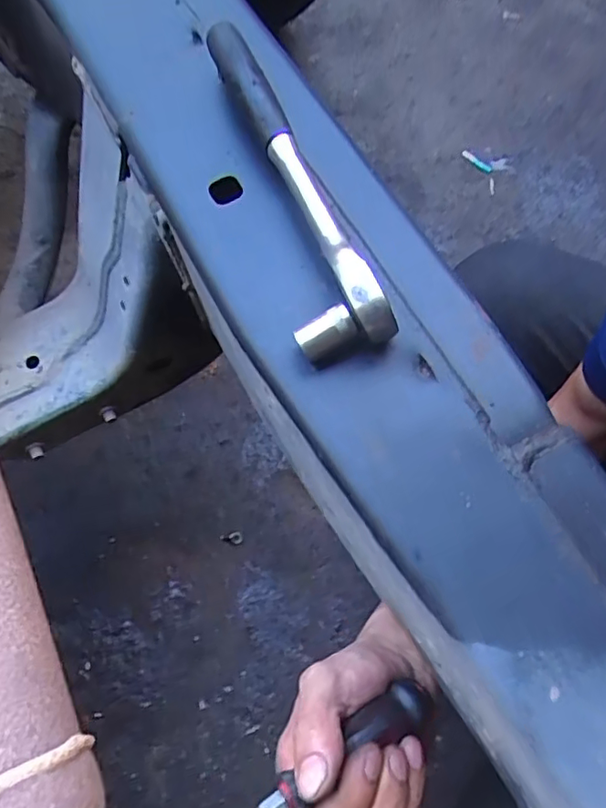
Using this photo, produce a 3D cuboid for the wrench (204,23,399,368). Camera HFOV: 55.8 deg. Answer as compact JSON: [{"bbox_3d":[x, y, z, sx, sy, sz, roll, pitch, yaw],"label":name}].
[{"bbox_3d":[-0.012,-0.114,0.272,0.038,0.027,0.198,-19,73,-6],"label":"wrench"}]

